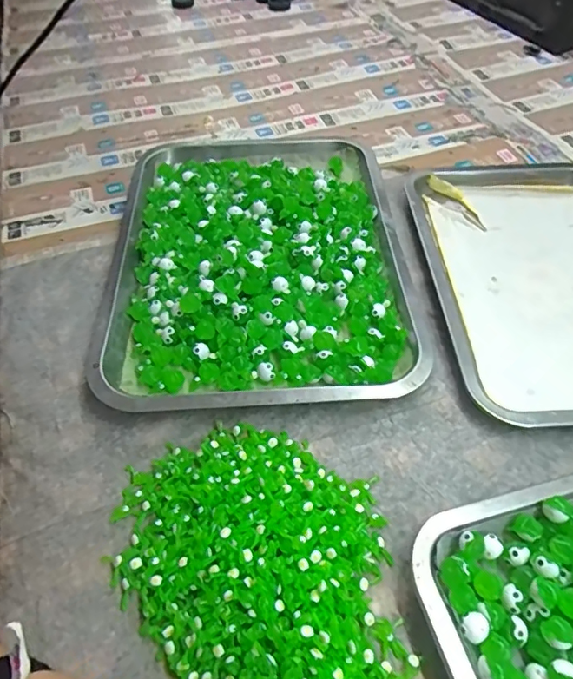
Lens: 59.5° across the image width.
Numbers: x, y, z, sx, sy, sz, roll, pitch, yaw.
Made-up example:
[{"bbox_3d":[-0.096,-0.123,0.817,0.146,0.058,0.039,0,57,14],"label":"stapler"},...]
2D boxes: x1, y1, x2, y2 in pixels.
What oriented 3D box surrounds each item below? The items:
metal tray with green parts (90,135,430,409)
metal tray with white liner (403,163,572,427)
[{"bbox_3d":[-0.030,-0.097,0.481,0.262,0.027,0.368,-3,52,-1],"label":"metal tray with green parts"},{"bbox_3d":[0.238,-0.065,0.455,0.219,0.019,0.319,-1,52,1],"label":"metal tray with white liner"}]

